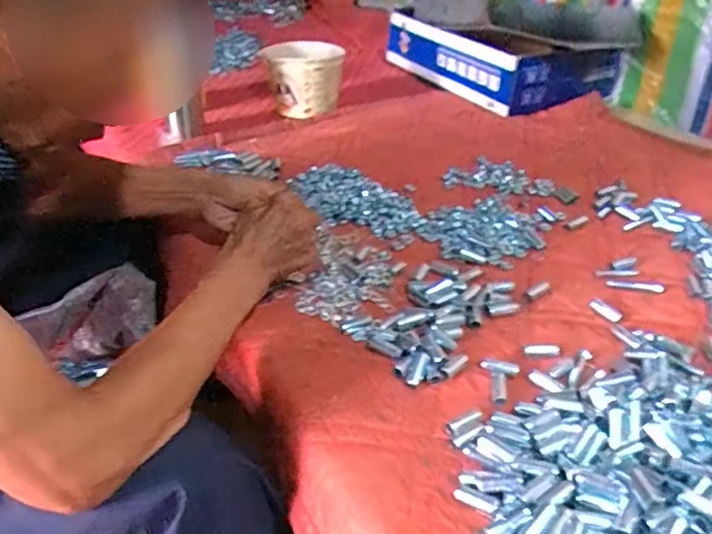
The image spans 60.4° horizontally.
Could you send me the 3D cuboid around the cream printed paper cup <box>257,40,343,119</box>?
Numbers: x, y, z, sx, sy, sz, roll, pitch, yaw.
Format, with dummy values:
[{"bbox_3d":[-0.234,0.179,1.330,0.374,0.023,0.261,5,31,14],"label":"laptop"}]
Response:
[{"bbox_3d":[-0.100,-0.360,1.166,0.140,0.118,0.134,0,35,0],"label":"cream printed paper cup"}]

